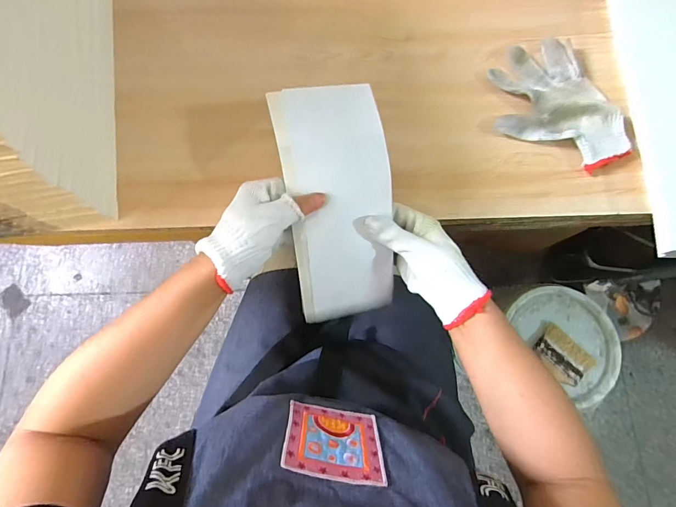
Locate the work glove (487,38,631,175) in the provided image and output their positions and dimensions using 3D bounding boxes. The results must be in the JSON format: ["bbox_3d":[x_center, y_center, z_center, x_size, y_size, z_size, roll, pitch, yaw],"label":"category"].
[{"bbox_3d":[0.270,-0.183,0.462,0.139,0.030,0.183,-27,79,-7],"label":"work glove"}]

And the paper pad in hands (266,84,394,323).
[{"bbox_3d":[0.002,-0.046,0.392,0.107,0.039,0.246,-6,106,-2],"label":"paper pad in hands"}]

